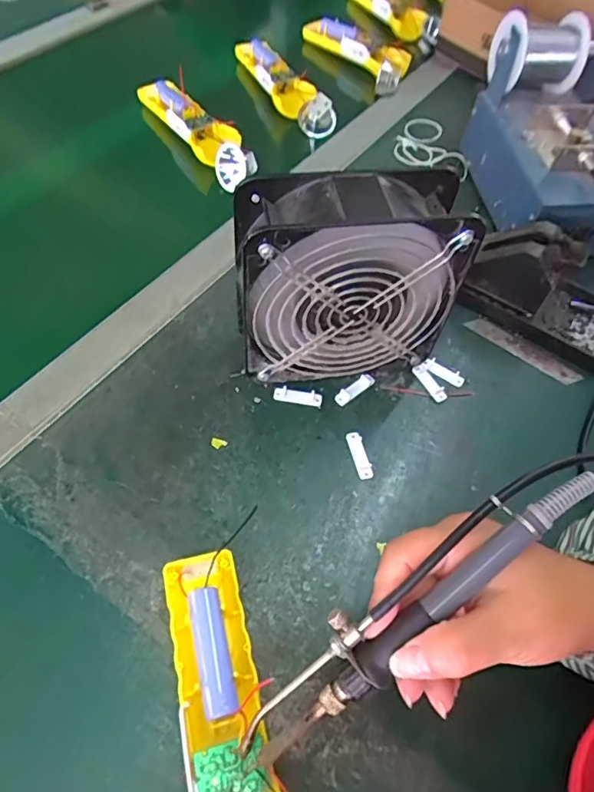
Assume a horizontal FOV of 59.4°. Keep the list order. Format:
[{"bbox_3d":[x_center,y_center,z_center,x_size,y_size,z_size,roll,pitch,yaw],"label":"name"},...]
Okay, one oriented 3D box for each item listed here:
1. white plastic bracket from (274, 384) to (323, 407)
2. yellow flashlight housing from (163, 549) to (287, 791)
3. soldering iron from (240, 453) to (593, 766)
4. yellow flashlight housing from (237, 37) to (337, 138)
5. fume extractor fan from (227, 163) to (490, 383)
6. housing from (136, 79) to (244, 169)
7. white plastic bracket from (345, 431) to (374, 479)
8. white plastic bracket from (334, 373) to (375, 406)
[{"bbox_3d":[0.001,0.000,0.405,0.037,0.005,0.011,10,56,3],"label":"white plastic bracket"},{"bbox_3d":[-0.039,0.161,0.277,0.047,0.028,0.162,-14,55,-13],"label":"yellow flashlight housing"},{"bbox_3d":[0.055,0.091,0.235,0.213,0.018,0.031,-42,65,2],"label":"soldering iron"},{"bbox_3d":[-0.023,-0.396,0.654,0.051,0.042,0.210,-25,61,-19],"label":"yellow flashlight housing"},{"bbox_3d":[0.033,-0.076,0.371,0.148,0.151,0.057,-7,57,-9],"label":"fume extractor fan"},{"bbox_3d":[-0.121,-0.312,0.583,0.043,0.025,0.165,-31,64,-22],"label":"housing"},{"bbox_3d":[0.046,0.043,0.383,0.011,0.004,0.037,-10,57,-11],"label":"white plastic bracket"},{"bbox_3d":[0.046,-0.007,0.412,0.038,0.006,0.010,-35,65,-24],"label":"white plastic bracket"}]

